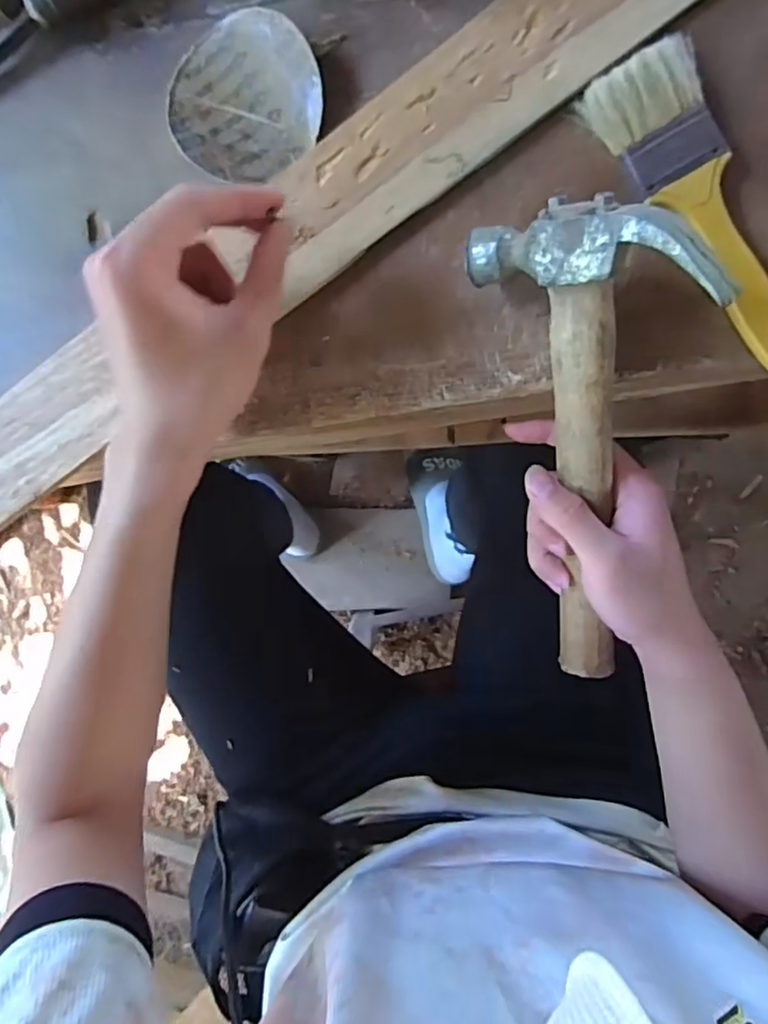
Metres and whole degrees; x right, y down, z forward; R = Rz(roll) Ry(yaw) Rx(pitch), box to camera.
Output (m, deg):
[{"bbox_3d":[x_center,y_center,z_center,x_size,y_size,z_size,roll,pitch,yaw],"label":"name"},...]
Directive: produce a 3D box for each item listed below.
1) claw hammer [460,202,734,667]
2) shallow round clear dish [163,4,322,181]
[{"bbox_3d":[0.117,-0.035,0.335,0.114,0.031,0.247,14,130,37],"label":"claw hammer"},{"bbox_3d":[-0.080,-0.232,0.342,0.085,0.015,0.089,0,93,7],"label":"shallow round clear dish"}]

